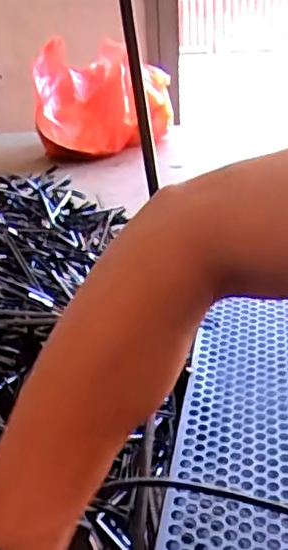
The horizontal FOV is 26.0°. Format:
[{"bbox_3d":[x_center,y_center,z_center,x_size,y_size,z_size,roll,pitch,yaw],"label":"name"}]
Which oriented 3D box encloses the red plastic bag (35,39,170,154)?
[{"bbox_3d":[-0.090,-0.408,1.456,0.316,0.246,0.181,-9,26,-10],"label":"red plastic bag"}]

